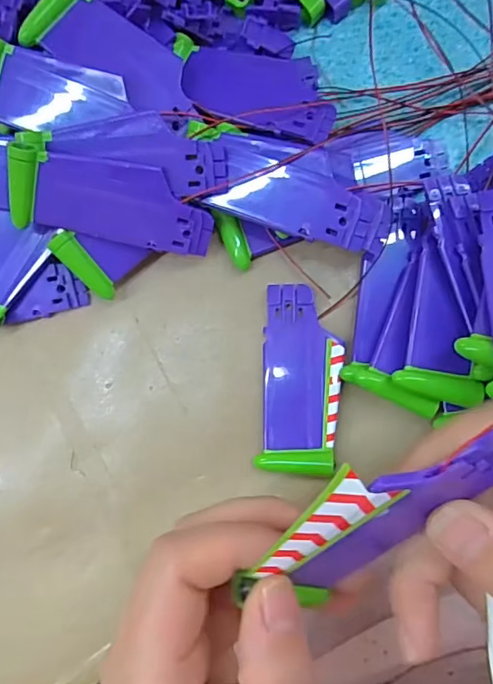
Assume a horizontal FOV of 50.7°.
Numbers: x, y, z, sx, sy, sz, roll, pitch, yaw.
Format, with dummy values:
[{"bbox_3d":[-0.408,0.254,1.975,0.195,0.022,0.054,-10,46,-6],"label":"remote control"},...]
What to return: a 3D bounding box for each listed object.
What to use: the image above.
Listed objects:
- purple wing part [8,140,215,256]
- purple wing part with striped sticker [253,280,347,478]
[{"bbox_3d":[-0.059,-0.062,0.235,0.088,0.004,0.036,8,120,-9],"label":"purple wing part"},{"bbox_3d":[0.026,0.018,0.251,0.037,0.006,0.088,4,86,6],"label":"purple wing part with striped sticker"}]

